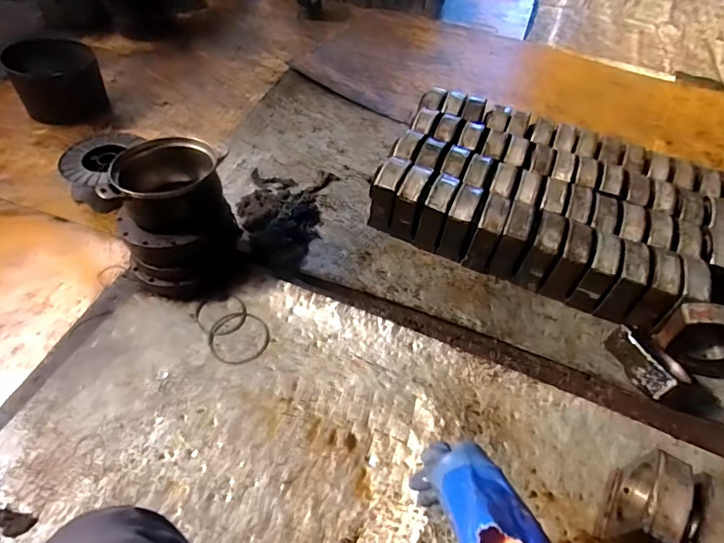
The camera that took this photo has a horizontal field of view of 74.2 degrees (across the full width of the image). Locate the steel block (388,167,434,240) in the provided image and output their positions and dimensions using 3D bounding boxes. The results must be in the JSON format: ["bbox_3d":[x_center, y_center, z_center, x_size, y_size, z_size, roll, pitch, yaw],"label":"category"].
[{"bbox_3d":[0.137,-0.194,1.361,0.073,0.161,0.150,17,50,8],"label":"steel block"}]

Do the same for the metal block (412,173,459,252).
[{"bbox_3d":[0.208,-0.165,1.344,0.065,0.166,0.163,18,51,9],"label":"metal block"}]

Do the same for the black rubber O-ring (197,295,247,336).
[{"bbox_3d":[-0.336,0.106,1.141,0.113,0.007,0.115,3,50,-4],"label":"black rubber O-ring"}]

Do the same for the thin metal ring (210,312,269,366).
[{"bbox_3d":[-0.286,0.151,1.106,0.128,0.010,0.143,-20,55,-21],"label":"thin metal ring"}]

